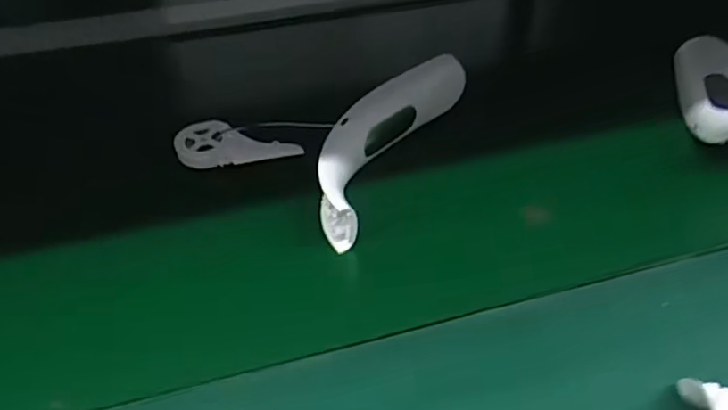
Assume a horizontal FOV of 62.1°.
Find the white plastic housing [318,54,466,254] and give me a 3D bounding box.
[{"bbox_3d":[0.015,-0.052,0.449,0.047,0.055,0.195,22,45,19],"label":"white plastic housing"}]

